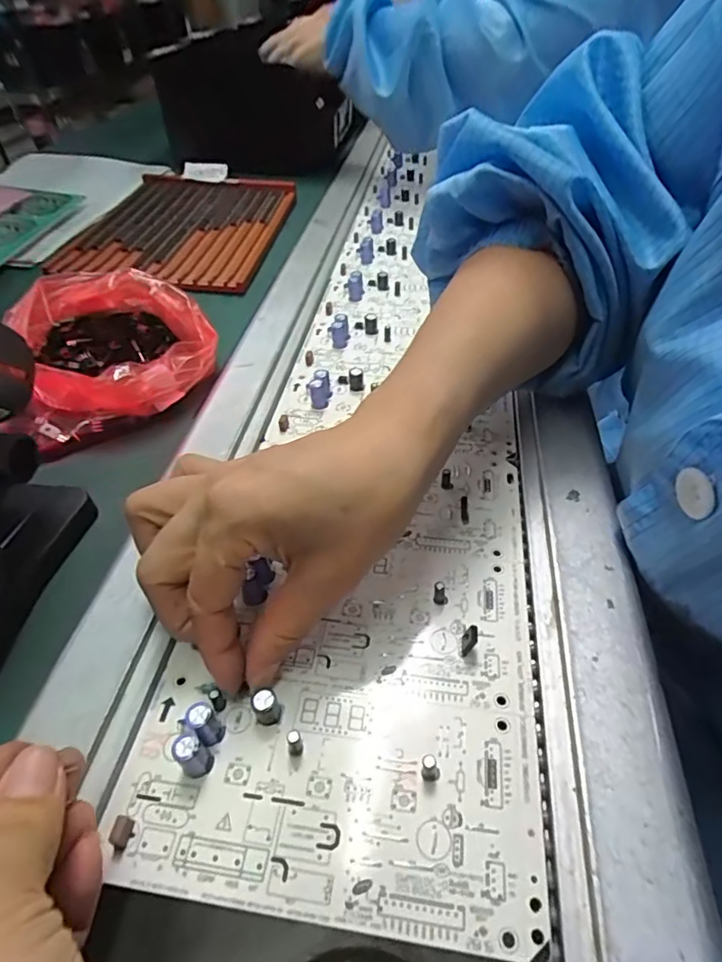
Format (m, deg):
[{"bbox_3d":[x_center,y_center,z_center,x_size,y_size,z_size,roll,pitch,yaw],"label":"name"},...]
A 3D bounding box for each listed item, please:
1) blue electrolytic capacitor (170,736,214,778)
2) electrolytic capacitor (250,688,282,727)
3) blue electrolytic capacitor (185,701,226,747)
[{"bbox_3d":[-0.063,0.103,0.204,0.011,0.019,0.010,-2,45,2],"label":"blue electrolytic capacitor"},{"bbox_3d":[-0.038,0.091,0.219,0.009,0.015,0.010,-1,45,18],"label":"electrolytic capacitor"},{"bbox_3d":[-0.060,0.094,0.211,0.011,0.020,0.010,-2,45,2],"label":"blue electrolytic capacitor"}]

